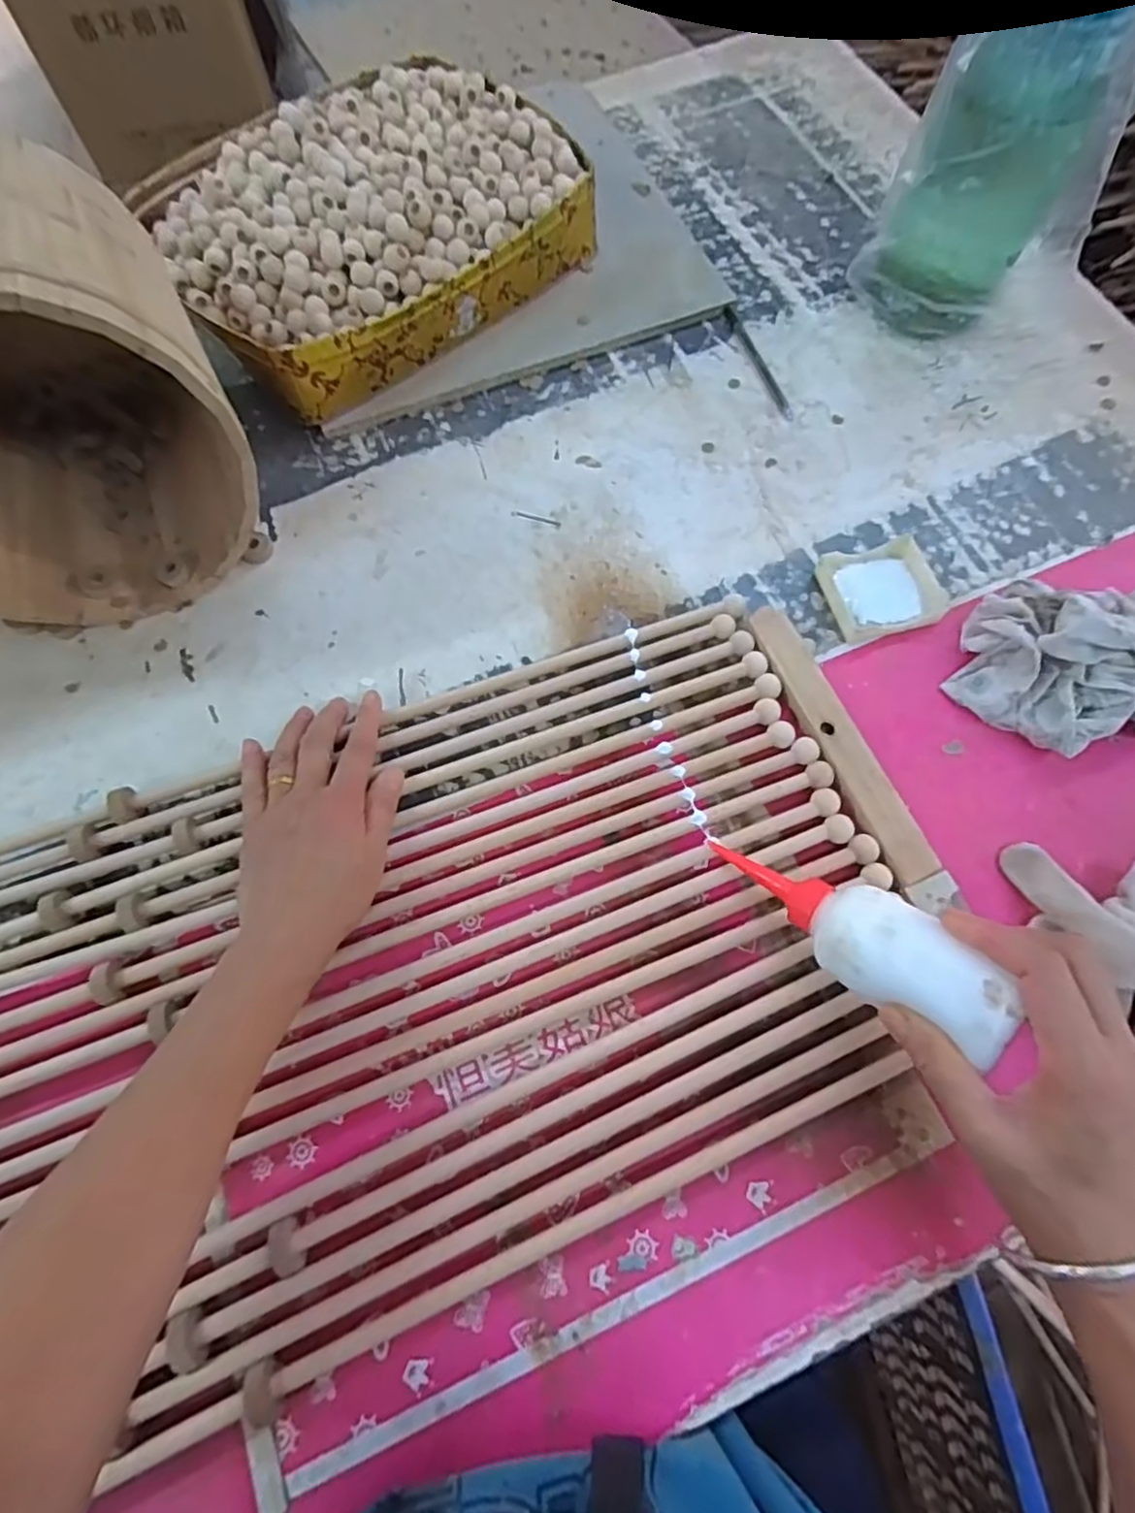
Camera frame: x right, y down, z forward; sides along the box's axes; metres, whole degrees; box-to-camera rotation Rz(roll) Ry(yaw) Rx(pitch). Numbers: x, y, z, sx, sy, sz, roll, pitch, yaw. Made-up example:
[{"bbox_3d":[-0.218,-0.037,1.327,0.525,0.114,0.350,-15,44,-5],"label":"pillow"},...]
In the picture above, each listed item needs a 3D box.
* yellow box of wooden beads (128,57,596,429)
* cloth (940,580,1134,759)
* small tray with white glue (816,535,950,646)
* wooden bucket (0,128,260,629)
[{"bbox_3d":[-0.178,-0.480,0.618,0.349,0.097,0.275,-39,74,-13],"label":"yellow box of wooden beads"},{"bbox_3d":[0.353,-0.065,0.458,0.137,0.056,0.113,7,69,4],"label":"cloth"},{"bbox_3d":[0.241,-0.128,0.515,0.087,0.014,0.074,-14,69,-5],"label":"small tray with white glue"},{"bbox_3d":[-0.364,-0.254,0.460,0.220,0.233,0.238,-25,70,-9],"label":"wooden bucket"}]

